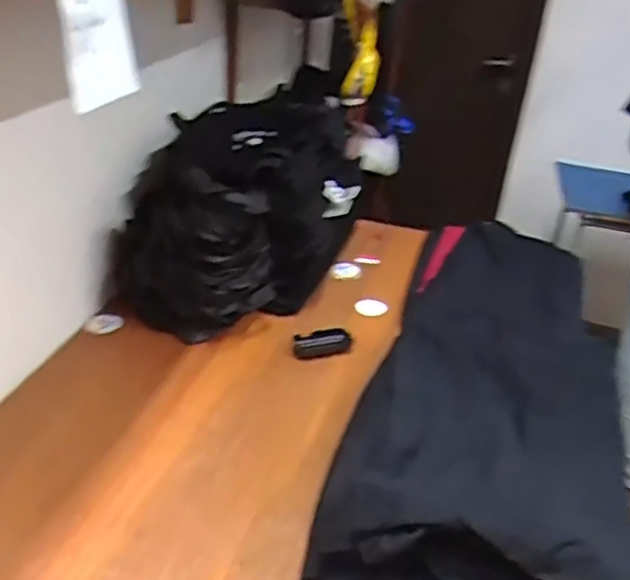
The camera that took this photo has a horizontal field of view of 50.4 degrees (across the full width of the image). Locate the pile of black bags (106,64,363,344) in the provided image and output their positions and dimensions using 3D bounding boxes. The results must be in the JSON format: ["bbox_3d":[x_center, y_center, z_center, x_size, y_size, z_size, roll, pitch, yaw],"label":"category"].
[{"bbox_3d":[-0.152,-0.174,1.348,0.377,0.302,0.554,13,30,13],"label":"pile of black bags"}]

